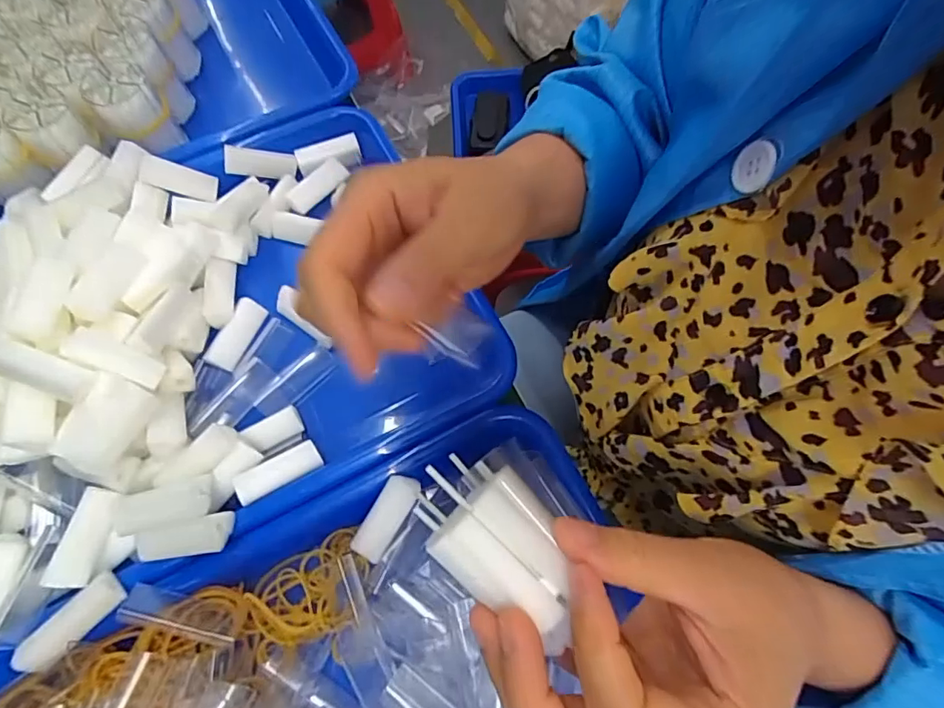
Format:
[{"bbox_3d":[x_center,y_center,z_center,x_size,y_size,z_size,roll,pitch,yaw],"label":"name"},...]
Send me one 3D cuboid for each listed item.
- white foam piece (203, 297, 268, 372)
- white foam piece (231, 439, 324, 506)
[{"bbox_3d":[-0.148,-0.013,0.329,0.019,0.011,0.046,32,71,-20],"label":"white foam piece"},{"bbox_3d":[-0.105,0.063,0.282,0.044,0.009,0.017,-29,71,-10],"label":"white foam piece"}]

